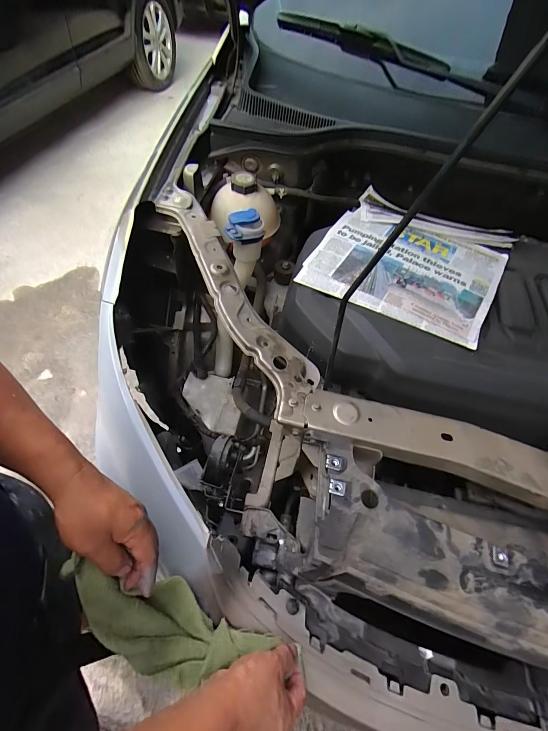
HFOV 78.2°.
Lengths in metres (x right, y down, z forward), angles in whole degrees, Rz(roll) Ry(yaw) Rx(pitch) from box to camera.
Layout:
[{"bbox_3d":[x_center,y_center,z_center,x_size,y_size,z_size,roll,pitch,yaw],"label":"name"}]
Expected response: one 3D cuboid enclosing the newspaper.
[{"bbox_3d":[0.270,-0.220,0.668,0.327,0.029,0.375,30,59,14],"label":"newspaper"}]

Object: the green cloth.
[{"bbox_3d":[-0.134,0.323,0.410,0.270,0.090,0.099,43,53,-24],"label":"green cloth"}]

